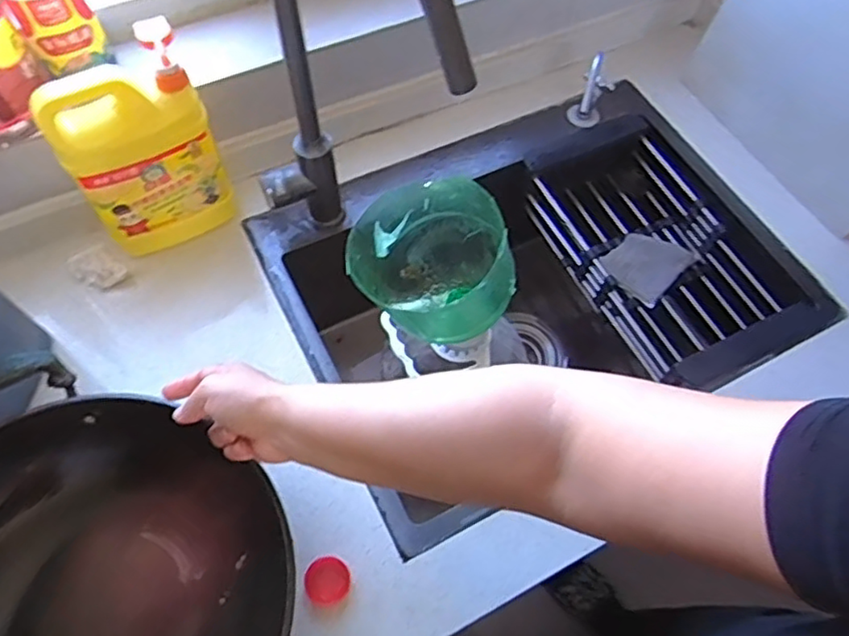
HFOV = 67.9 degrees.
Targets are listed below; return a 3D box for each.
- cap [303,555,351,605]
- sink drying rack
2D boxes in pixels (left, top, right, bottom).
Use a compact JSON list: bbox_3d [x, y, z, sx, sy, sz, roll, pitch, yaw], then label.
[{"bbox_3d":[-0.089,0.241,0.577,0.038,0.013,0.041,1,62,-2],"label":"cap"},{"bbox_3d":[0.290,-0.088,0.825,0.188,0.073,0.305,-24,66,-15],"label":"sink drying rack"}]

